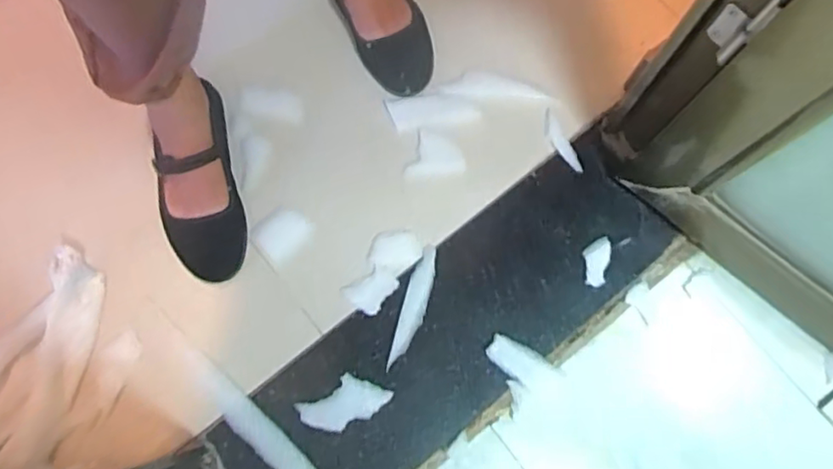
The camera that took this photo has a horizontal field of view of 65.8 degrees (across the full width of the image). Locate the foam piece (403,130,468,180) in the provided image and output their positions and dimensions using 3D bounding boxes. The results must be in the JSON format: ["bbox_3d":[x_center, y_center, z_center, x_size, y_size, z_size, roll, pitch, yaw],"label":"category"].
[{"bbox_3d":[0.018,-0.098,0.774,0.072,0.004,0.059,-12,78,-4],"label":"foam piece"}]

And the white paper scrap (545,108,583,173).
[{"bbox_3d":[0.175,-0.112,0.781,0.022,0.004,0.085,-27,79,-7],"label":"white paper scrap"}]

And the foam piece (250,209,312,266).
[{"bbox_3d":[-0.157,0.000,0.743,0.062,0.004,0.051,-39,81,-9],"label":"foam piece"}]

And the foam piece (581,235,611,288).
[{"bbox_3d":[0.210,0.031,0.754,0.030,0.006,0.060,12,77,1],"label":"foam piece"}]

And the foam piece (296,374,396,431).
[{"bbox_3d":[-0.081,0.188,0.714,0.095,0.006,0.053,-32,80,-8],"label":"foam piece"}]

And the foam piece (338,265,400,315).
[{"bbox_3d":[-0.050,0.065,0.744,0.061,0.004,0.045,-36,81,-9],"label":"foam piece"}]

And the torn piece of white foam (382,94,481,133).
[{"bbox_3d":[0.020,-0.154,0.797,0.108,0.004,0.042,-9,78,-3],"label":"torn piece of white foam"}]

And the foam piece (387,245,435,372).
[{"bbox_3d":[-0.003,0.082,0.738,0.028,0.004,0.141,14,77,2],"label":"foam piece"}]

